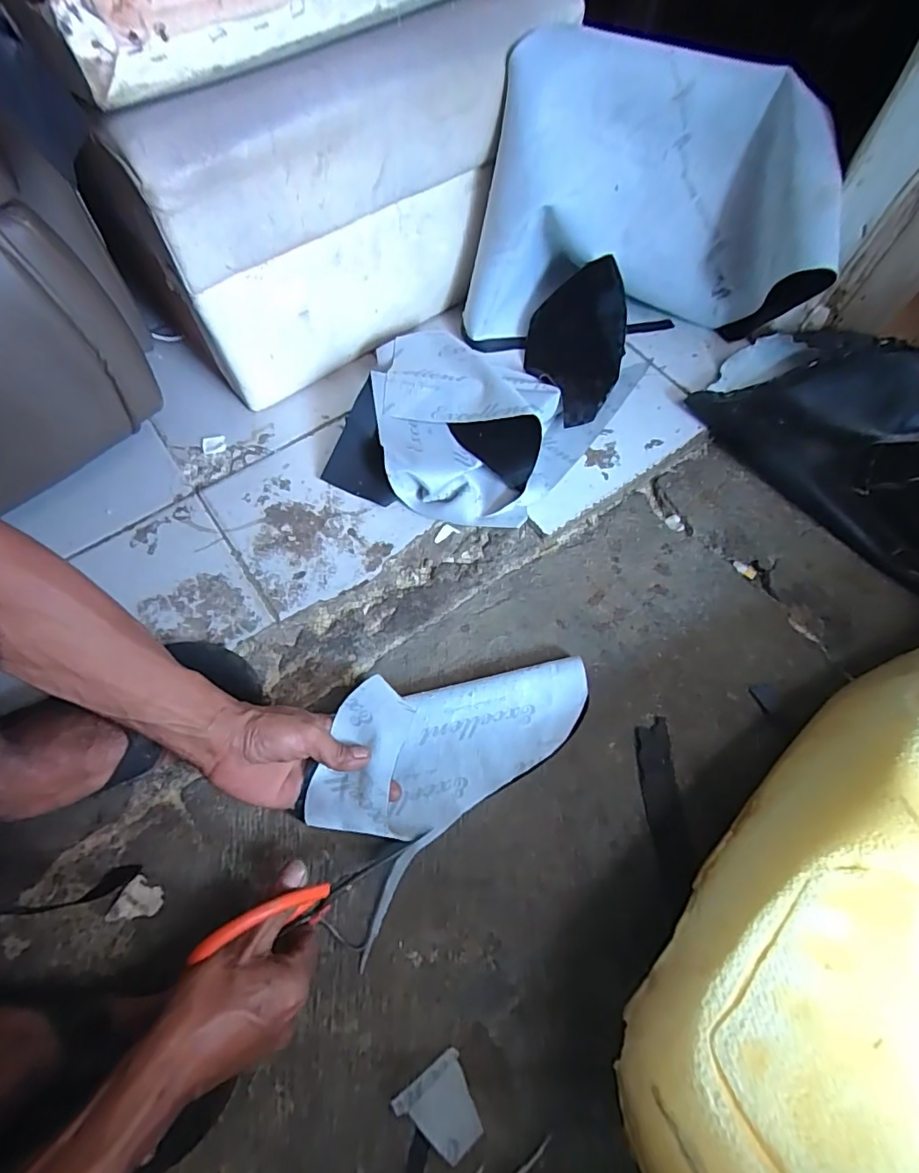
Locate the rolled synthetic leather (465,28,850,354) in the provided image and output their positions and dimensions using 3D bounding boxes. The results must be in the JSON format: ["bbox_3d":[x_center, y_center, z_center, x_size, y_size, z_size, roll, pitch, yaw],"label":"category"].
[{"bbox_3d":[0.223,-0.449,0.647,0.394,0.265,0.175,6,64,3],"label":"rolled synthetic leather"}]

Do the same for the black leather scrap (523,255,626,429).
[{"bbox_3d":[0.152,-0.303,0.683,0.126,0.095,0.200,4,64,2],"label":"black leather scrap"}]

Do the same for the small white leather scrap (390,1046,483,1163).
[{"bbox_3d":[-0.013,0.396,0.401,0.054,0.005,0.055,-32,68,-14],"label":"small white leather scrap"}]

